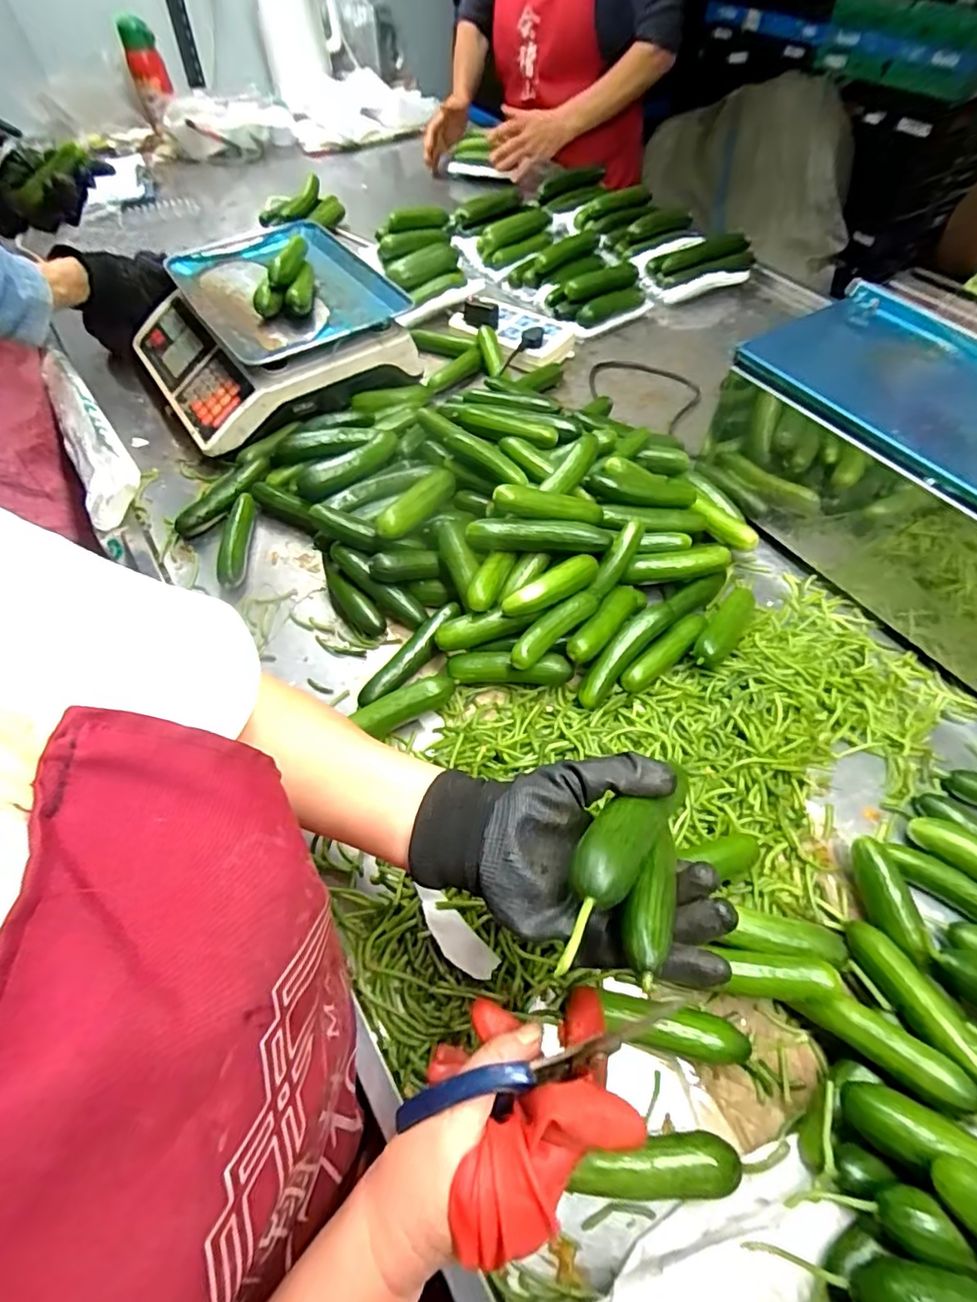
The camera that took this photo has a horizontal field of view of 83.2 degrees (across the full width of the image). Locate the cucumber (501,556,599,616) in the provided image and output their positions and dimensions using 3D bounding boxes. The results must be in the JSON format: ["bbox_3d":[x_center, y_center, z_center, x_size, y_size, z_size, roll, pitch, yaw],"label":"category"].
[{"bbox_3d":[0.060,-0.058,0.506,0.100,0.022,0.024,-29,62,-16],"label":"cucumber"}]

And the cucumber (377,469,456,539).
[{"bbox_3d":[-0.070,-0.151,0.564,0.024,0.034,0.117,25,49,16],"label":"cucumber"}]

